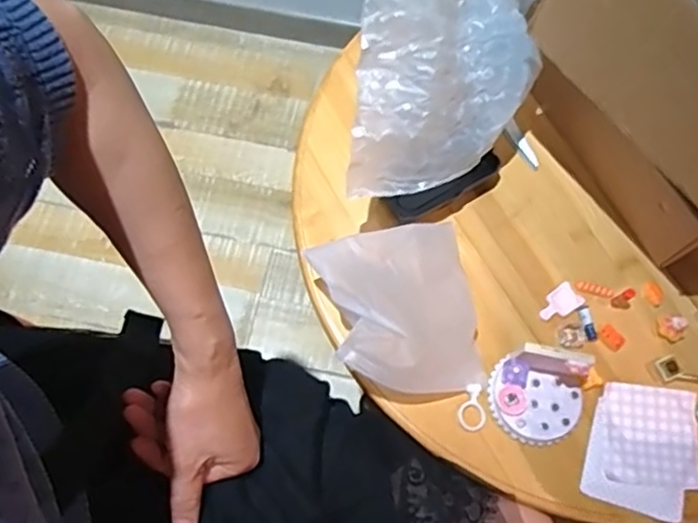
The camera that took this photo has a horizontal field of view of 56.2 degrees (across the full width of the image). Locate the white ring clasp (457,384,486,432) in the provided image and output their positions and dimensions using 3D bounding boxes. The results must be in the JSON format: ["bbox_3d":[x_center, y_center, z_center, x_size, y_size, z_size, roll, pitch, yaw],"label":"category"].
[{"bbox_3d":[0.101,0.121,0.540,0.023,0.007,0.036,-4,70,-4],"label":"white ring clasp"}]

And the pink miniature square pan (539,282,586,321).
[{"bbox_3d":[0.186,0.038,0.578,0.041,0.004,0.025,-34,74,-13],"label":"pink miniature square pan"}]

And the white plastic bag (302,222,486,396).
[{"bbox_3d":[0.043,0.040,0.542,0.130,0.069,0.140,-11,69,-6],"label":"white plastic bag"}]

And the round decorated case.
[{"bbox_3d":[0.155,0.107,0.521,0.077,0.055,0.068,16,69,5],"label":"round decorated case"}]

